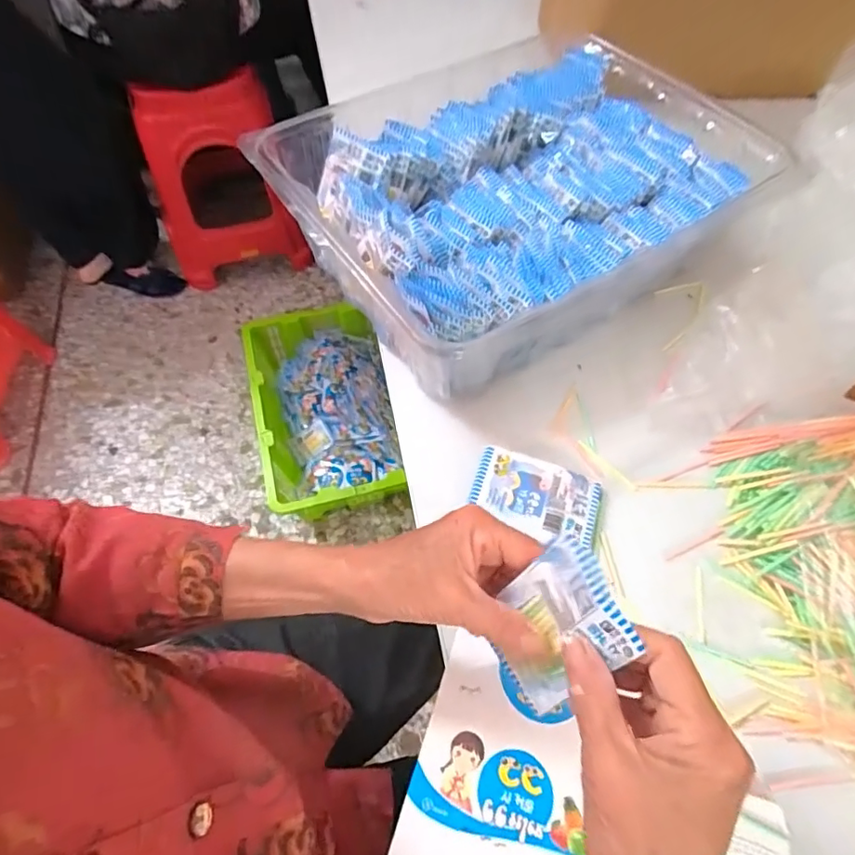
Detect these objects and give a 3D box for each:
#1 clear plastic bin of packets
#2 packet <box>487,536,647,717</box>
[{"bbox_3d":[0.087,-0.235,0.555,0.440,0.115,0.323,-28,64,-16],"label":"clear plastic bin of packets"},{"bbox_3d":[0.067,0.107,0.285,0.012,0.089,0.062,-3,50,-35],"label":"packet"}]

